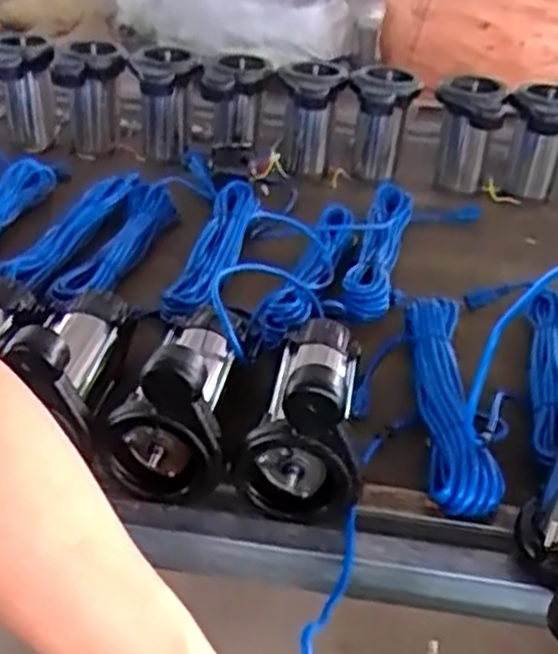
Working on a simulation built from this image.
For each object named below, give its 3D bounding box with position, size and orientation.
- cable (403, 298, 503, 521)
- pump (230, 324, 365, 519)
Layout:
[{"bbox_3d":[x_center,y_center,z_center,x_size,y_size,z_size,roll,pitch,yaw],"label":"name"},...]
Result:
[{"bbox_3d":[0.191,0.077,0.920,0.064,0.053,0.348,4,34,0],"label":"cable"},{"bbox_3d":[0.031,0.059,0.830,0.113,0.160,0.234,6,34,2],"label":"pump"}]

